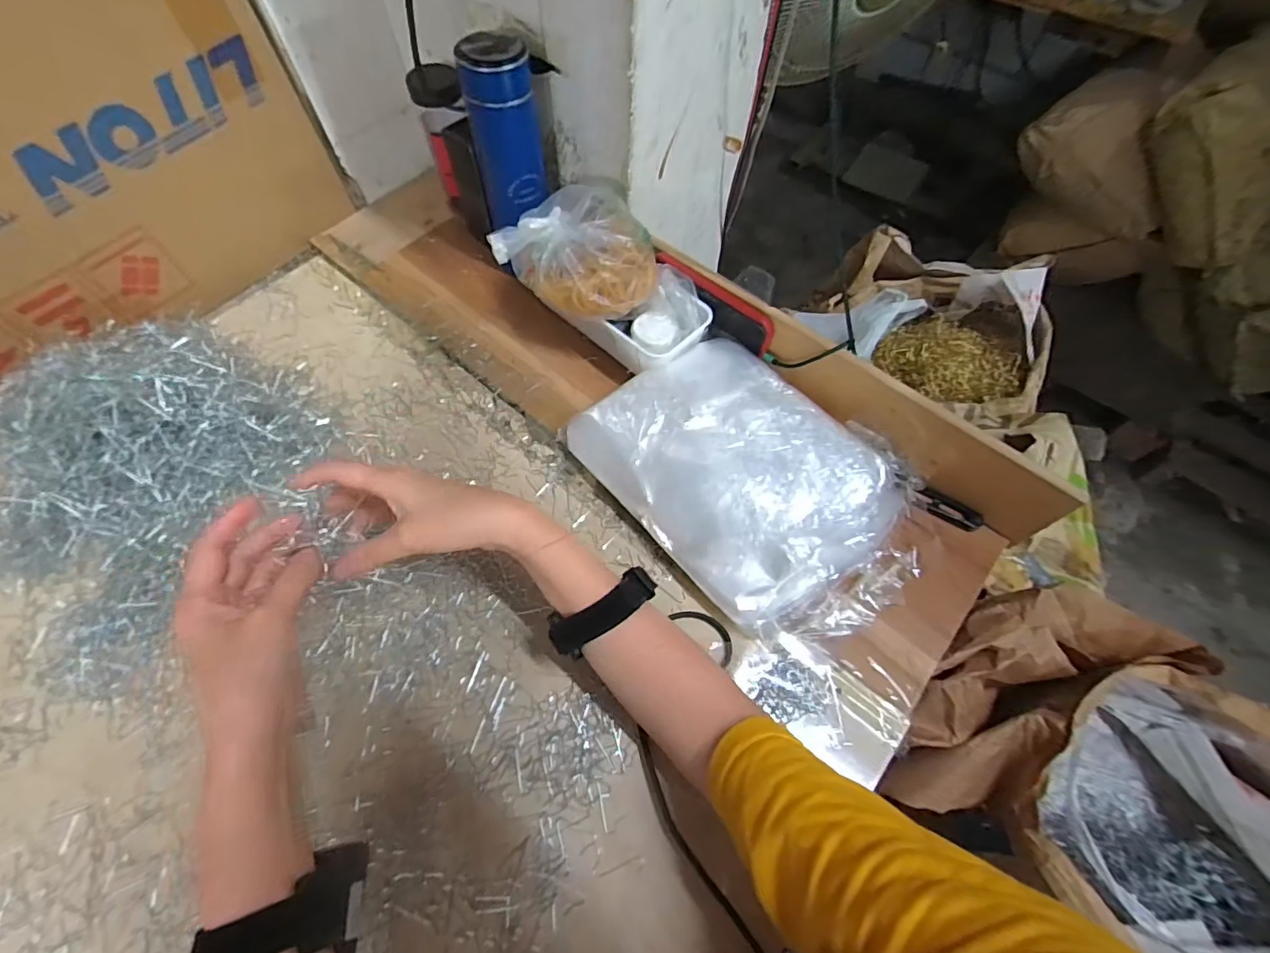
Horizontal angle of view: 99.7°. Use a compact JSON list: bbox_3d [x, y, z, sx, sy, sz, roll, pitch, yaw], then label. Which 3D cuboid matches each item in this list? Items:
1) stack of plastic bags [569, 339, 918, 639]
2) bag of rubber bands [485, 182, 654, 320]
[{"bbox_3d":[0.108,0.000,0.492,0.208,0.053,0.299,-37,70,-18],"label":"stack of plastic bags"},{"bbox_3d":[-0.057,-0.220,0.516,0.149,0.067,0.122,-4,63,-4],"label":"bag of rubber bands"}]

